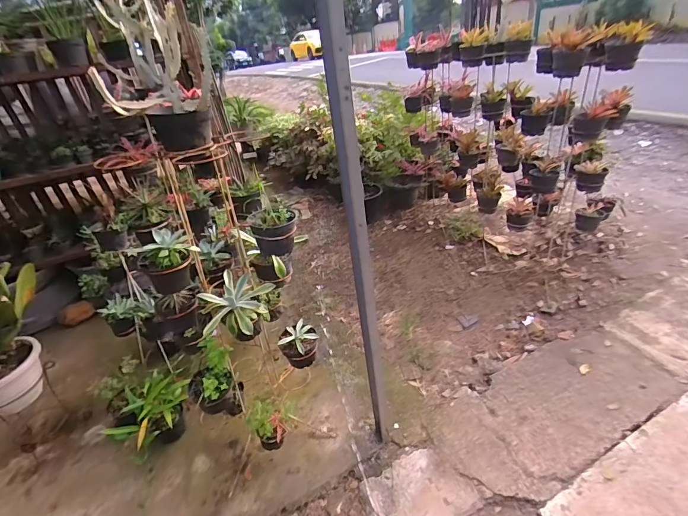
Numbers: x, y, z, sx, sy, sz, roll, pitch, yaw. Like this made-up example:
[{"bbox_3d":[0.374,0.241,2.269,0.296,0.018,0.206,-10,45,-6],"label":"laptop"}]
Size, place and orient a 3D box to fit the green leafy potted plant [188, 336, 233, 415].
[{"bbox_3d":[-0.449,0.440,1.304,0.167,0.276,0.161,-23,34,-24],"label":"green leafy potted plant"}]

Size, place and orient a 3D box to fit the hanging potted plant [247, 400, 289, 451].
[{"bbox_3d":[-0.308,0.664,1.484,0.140,0.163,0.104,15,38,33],"label":"hanging potted plant"}]

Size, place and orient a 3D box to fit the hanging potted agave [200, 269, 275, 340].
[{"bbox_3d":[-0.344,0.168,1.197,0.193,0.147,0.212,3,32,18],"label":"hanging potted agave"}]

